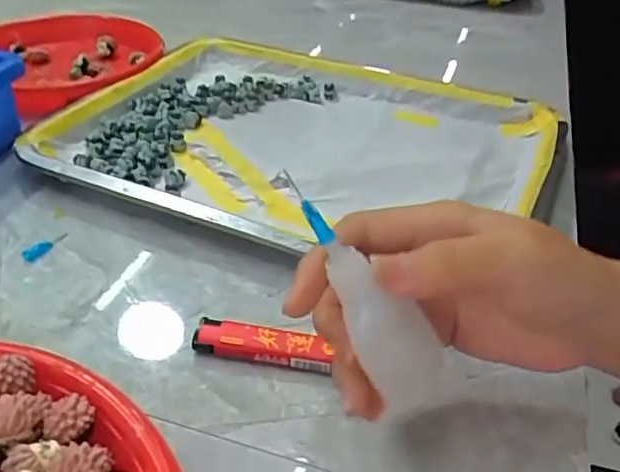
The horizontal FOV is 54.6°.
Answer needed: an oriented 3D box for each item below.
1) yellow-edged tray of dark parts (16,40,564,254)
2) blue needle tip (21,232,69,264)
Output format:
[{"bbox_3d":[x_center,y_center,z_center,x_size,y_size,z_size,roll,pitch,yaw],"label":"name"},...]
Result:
[{"bbox_3d":[-0.006,-0.069,0.441,0.339,0.034,0.246,14,40,15],"label":"yellow-edged tray of dark parts"},{"bbox_3d":[-0.157,0.004,0.355,0.007,0.006,0.031,20,42,22],"label":"blue needle tip"}]

